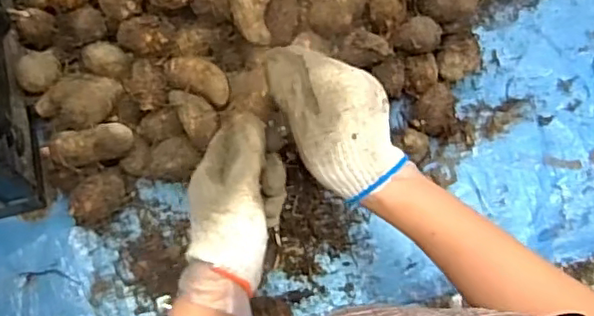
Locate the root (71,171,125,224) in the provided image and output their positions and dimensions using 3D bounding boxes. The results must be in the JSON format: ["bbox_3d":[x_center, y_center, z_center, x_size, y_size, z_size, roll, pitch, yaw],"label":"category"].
[{"bbox_3d":[-0.211,0.044,0.638,0.059,0.042,0.040,-36,80,-8],"label":"root"}]

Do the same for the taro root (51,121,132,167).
[{"bbox_3d":[-0.210,-0.012,0.614,0.078,0.031,0.034,-15,77,-4],"label":"taro root"}]

